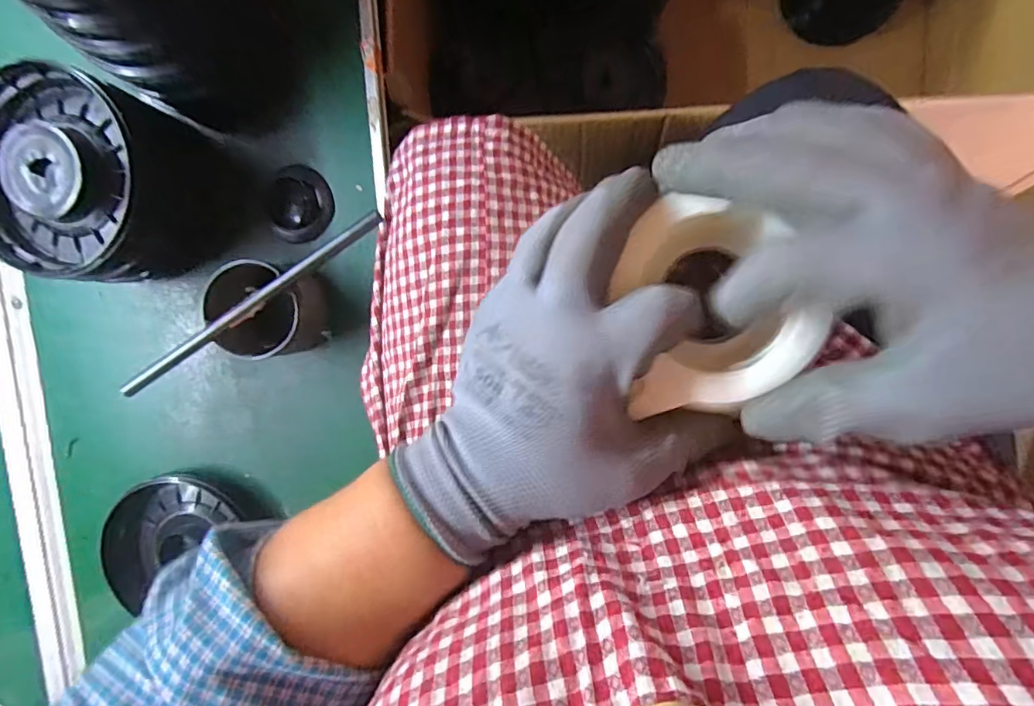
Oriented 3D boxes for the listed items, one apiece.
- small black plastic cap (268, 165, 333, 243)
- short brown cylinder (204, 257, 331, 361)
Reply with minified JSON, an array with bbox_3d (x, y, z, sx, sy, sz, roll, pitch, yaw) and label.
[{"bbox_3d":[-0.179,-0.124,0.445,0.054,0.013,0.060,1,98,5],"label":"small black plastic cap"},{"bbox_3d":[-0.201,-0.035,0.424,0.076,0.062,0.072,3,98,5],"label":"short brown cylinder"}]

